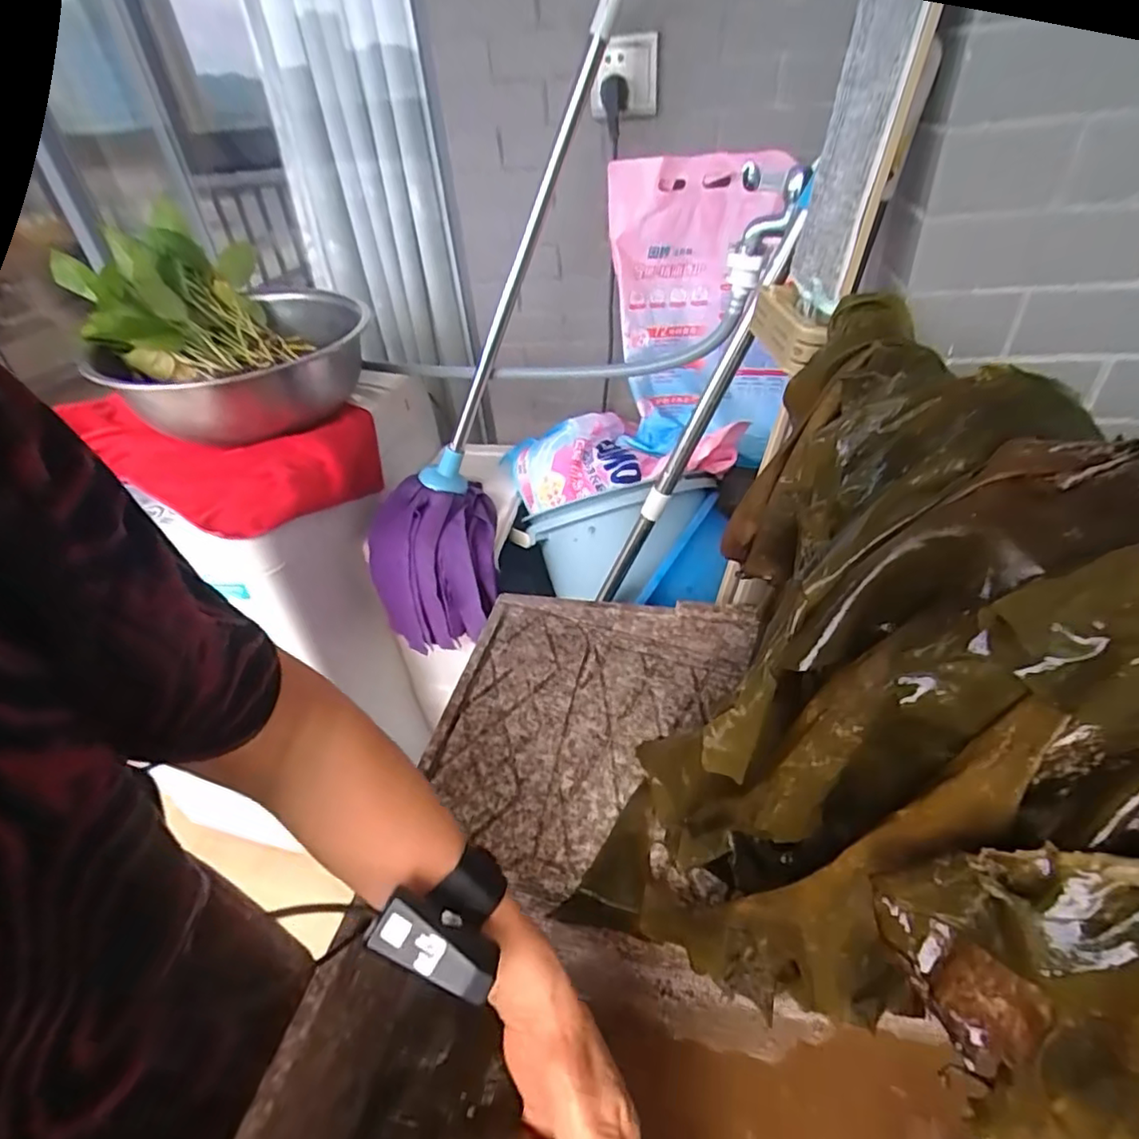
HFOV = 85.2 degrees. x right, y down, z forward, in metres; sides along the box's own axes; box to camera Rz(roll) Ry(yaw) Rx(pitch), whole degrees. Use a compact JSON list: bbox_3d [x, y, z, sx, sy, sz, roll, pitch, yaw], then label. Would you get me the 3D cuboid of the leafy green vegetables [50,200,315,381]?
[{"bbox_3d":[-0.588,-0.410,0.936,0.257,0.184,0.230,-27,43,-25],"label":"leafy green vegetables"}]

